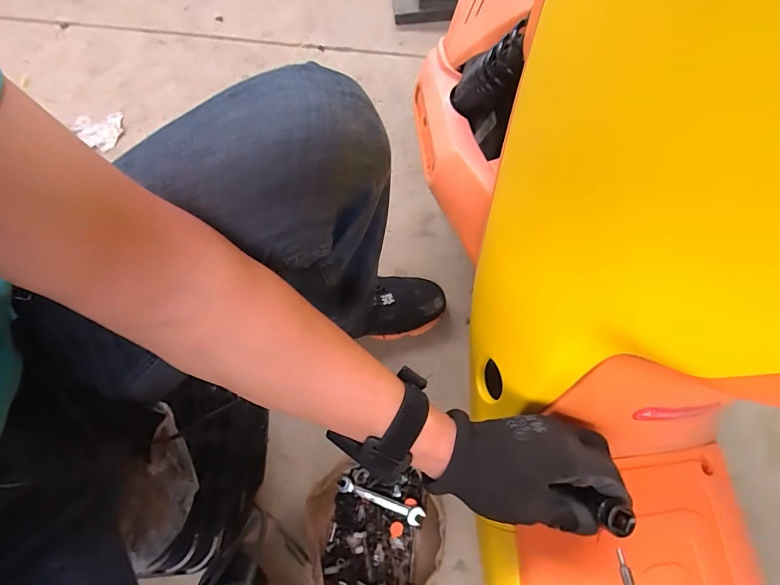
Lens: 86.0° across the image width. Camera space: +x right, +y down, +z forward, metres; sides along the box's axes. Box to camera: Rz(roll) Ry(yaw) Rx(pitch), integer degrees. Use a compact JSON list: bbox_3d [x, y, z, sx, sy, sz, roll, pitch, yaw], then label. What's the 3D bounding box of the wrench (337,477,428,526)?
[{"bbox_3d":[-0.016,0.305,0.613,0.131,0.006,0.023,20,74,6],"label":"wrench"}]

